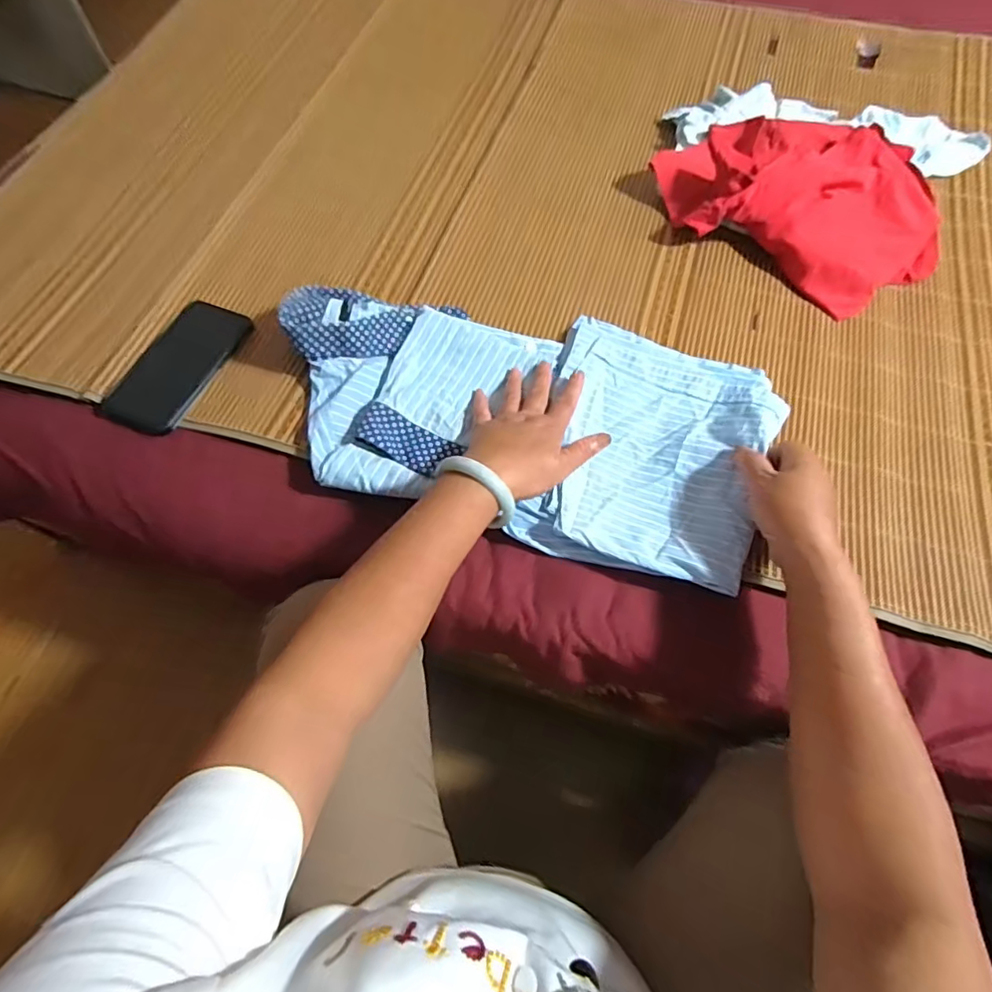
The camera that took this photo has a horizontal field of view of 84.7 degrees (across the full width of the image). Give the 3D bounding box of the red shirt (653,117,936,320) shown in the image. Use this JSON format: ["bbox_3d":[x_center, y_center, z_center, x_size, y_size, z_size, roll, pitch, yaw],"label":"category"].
[{"bbox_3d":[0.369,-0.360,0.658,0.341,0.073,0.226,32,69,12],"label":"red shirt"}]

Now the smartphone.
[{"bbox_3d":[-0.331,-0.136,0.565,0.085,0.011,0.158,23,68,8],"label":"smartphone"}]

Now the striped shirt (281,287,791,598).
[{"bbox_3d":[0.021,-0.091,0.528,0.456,0.051,0.257,17,67,5],"label":"striped shirt"}]

